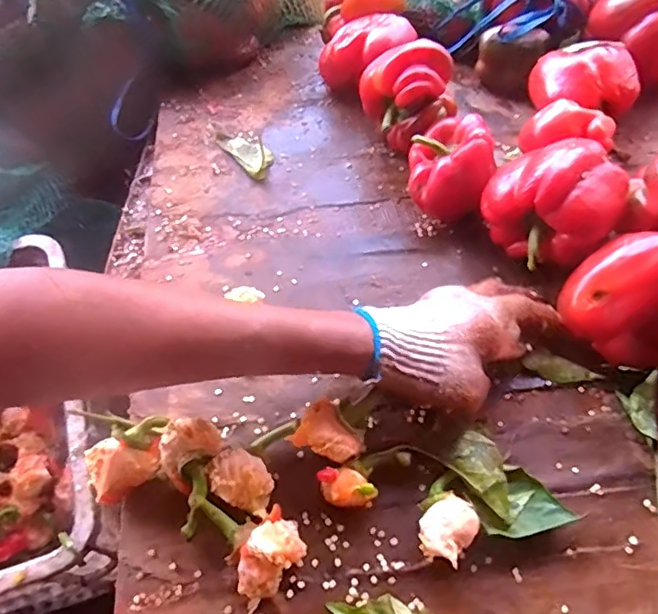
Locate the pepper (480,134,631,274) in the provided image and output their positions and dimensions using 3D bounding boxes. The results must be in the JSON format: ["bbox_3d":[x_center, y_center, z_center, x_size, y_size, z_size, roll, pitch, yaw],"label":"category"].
[{"bbox_3d":[0.186,-0.090,0.464,0.090,0.071,0.101,-34,65,-18],"label":"pepper"}]

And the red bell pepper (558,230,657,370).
[{"bbox_3d":[0.225,0.001,0.429,0.076,0.079,0.093,-19,61,-10],"label":"red bell pepper"}]

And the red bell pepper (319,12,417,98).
[{"bbox_3d":[0.040,-0.273,0.608,0.091,0.066,0.082,-39,67,-20],"label":"red bell pepper"}]

